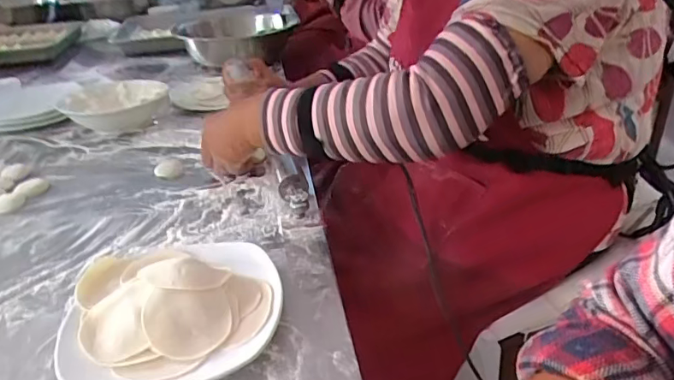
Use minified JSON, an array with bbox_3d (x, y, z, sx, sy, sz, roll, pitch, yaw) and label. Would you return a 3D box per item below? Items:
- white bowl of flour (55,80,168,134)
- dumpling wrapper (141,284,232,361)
[{"bbox_3d":[-0.396,-0.149,0.924,0.164,0.059,0.168,-2,29,1],"label":"white bowl of flour"},{"bbox_3d":[-0.120,0.107,0.417,0.067,0.008,0.059,0,54,-23],"label":"dumpling wrapper"}]

